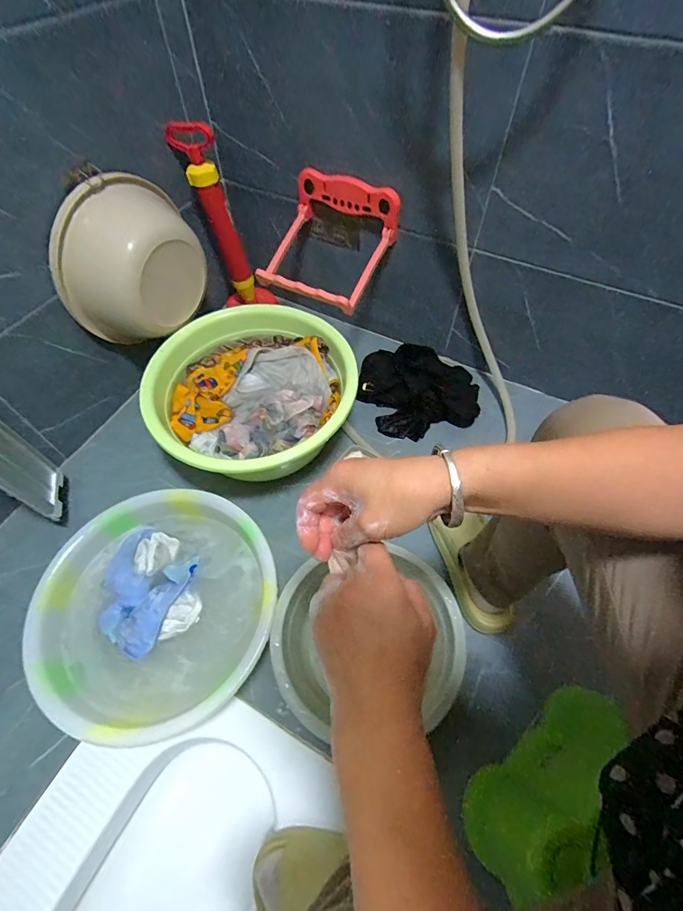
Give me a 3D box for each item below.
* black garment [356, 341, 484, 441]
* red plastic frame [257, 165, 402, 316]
[{"bbox_3d":[0.173,-0.146,0.913,0.264,0.062,0.210,5,58,3],"label":"black garment"},{"bbox_3d":[-0.049,-0.428,0.815,0.275,0.160,0.219,20,60,12],"label":"red plastic frame"}]

